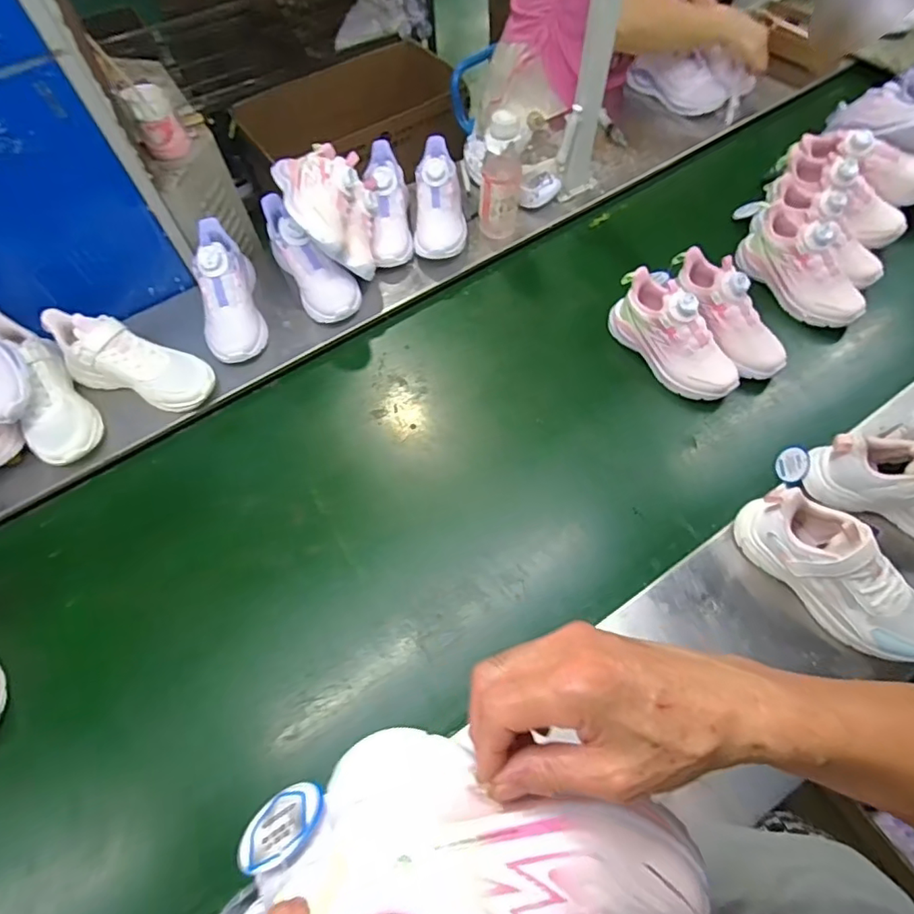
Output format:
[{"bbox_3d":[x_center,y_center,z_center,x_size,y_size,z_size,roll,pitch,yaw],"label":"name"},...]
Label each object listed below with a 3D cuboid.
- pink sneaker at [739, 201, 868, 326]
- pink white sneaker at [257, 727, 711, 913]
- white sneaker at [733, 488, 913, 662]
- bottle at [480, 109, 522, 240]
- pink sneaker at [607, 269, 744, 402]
[{"bbox_3d":[0.546,-0.304,0.839,0.081,0.097,0.220,-24,65,-9],"label":"pink sneaker"},{"bbox_3d":[0.027,0.211,0.263,0.213,0.068,0.110,14,64,-6],"label":"pink white sneaker"},{"bbox_3d":[0.430,0.129,0.598,0.080,0.102,0.229,-38,68,-13],"label":"white sneaker"},{"bbox_3d":[0.070,-0.441,0.856,0.063,0.194,0.060,2,65,5],"label":"bottle"},{"bbox_3d":[0.328,-0.182,0.798,0.080,0.108,0.217,-34,67,-13],"label":"pink sneaker"}]

